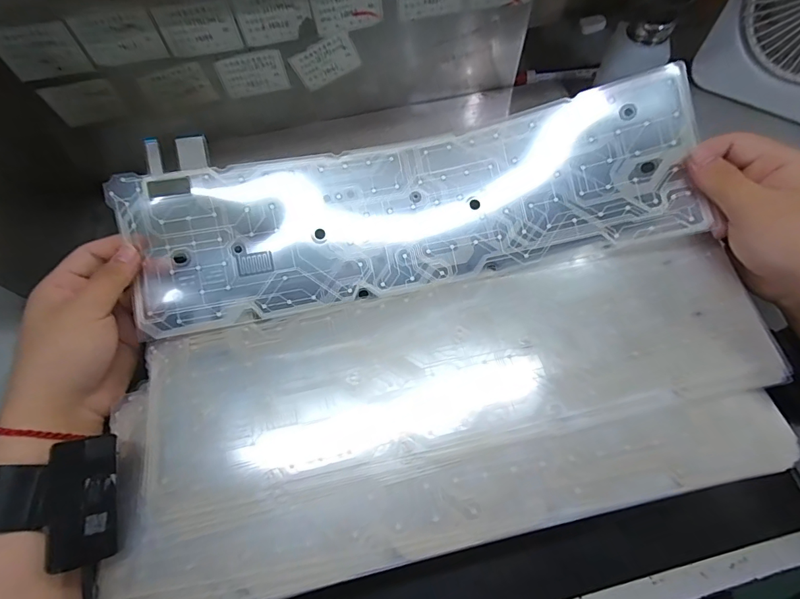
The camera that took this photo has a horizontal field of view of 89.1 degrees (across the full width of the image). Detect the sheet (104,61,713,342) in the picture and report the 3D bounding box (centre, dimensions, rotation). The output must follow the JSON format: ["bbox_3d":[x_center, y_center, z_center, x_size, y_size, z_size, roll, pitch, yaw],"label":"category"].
[{"bbox_3d":[0.005,-0.069,0.310,0.410,0.034,0.130,-9,88,0],"label":"sheet"}]

